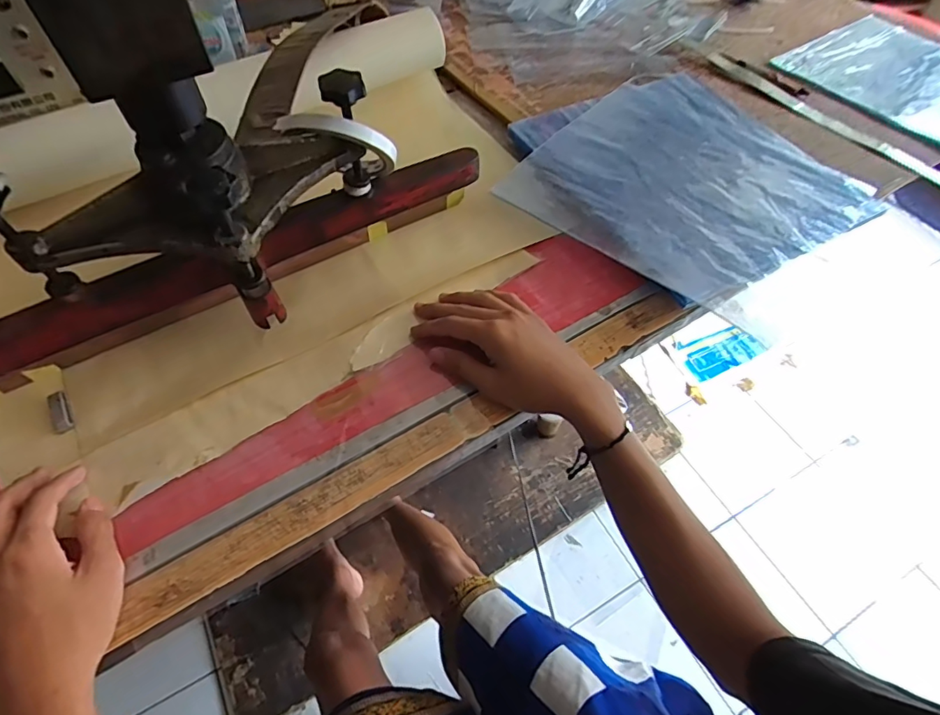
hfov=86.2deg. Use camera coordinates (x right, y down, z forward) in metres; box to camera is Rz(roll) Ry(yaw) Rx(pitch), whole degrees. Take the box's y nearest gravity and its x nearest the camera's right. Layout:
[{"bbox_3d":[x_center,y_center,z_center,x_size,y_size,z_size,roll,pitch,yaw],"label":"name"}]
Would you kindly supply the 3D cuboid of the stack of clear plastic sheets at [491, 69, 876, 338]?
[{"bbox_3d":[0.227,-0.205,0.561,0.320,0.022,0.340,-34,62,-20],"label":"stack of clear plastic sheets"}]

